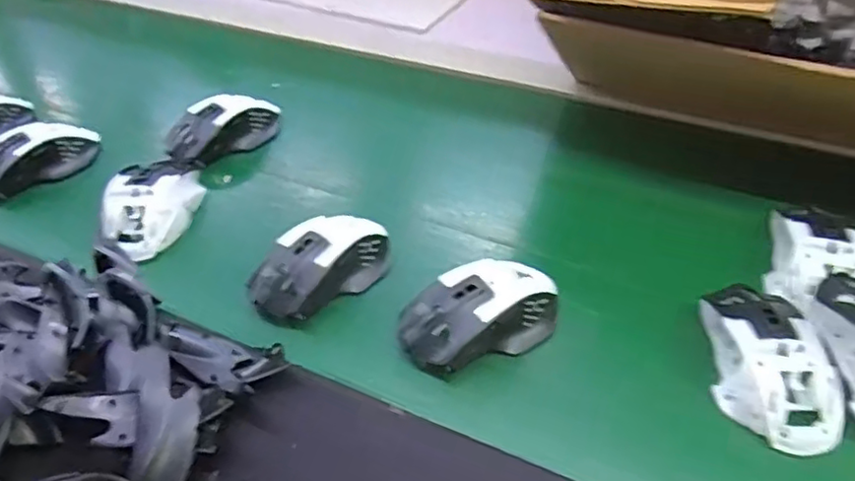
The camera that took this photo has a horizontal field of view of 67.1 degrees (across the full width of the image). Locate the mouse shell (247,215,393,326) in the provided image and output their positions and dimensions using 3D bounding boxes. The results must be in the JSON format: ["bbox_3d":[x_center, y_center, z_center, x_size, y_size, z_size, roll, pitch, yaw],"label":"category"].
[{"bbox_3d":[-0.077,0.015,0.481,0.061,0.040,0.112,30,53,31],"label":"mouse shell"}]

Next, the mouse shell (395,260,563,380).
[{"bbox_3d":[0.038,0.051,0.441,0.115,0.050,0.063,-25,47,-20],"label":"mouse shell"}]

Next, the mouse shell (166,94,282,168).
[{"bbox_3d":[-0.199,-0.111,0.628,0.053,0.037,0.110,31,54,32],"label":"mouse shell"}]

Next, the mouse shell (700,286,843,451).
[{"bbox_3d":[0.211,0.070,0.394,0.062,0.031,0.109,1,44,6],"label":"mouse shell"}]

